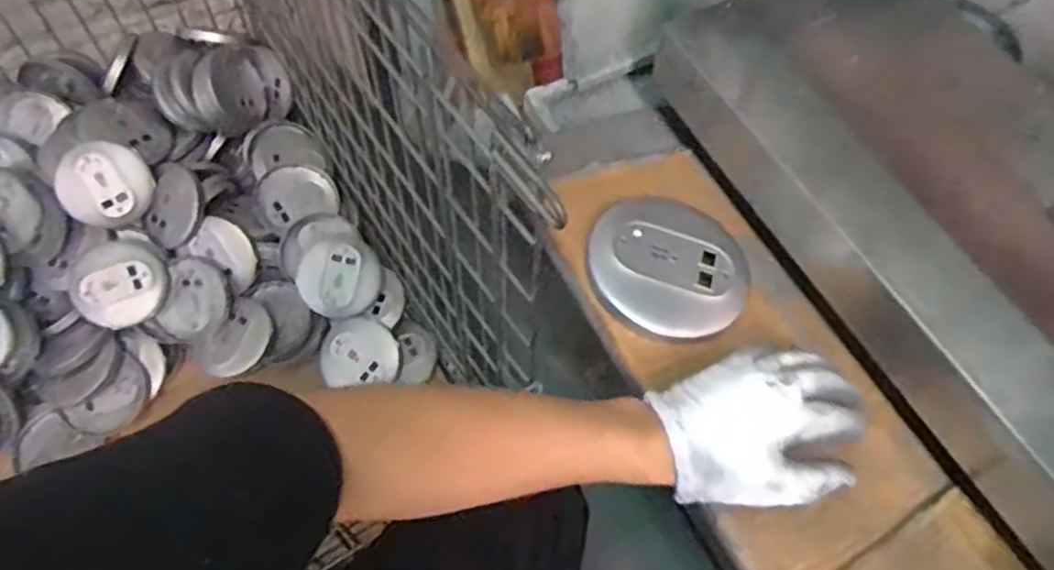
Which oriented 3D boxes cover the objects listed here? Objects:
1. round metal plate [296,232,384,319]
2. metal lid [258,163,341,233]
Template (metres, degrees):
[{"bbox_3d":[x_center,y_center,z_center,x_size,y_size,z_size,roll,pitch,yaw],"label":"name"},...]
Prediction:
[{"bbox_3d":[-0.300,-0.012,1.170,0.126,0.024,0.128,-1,96,-12],"label":"round metal plate"},{"bbox_3d":[-0.386,-0.152,1.227,0.123,0.033,0.117,2,74,-8],"label":"metal lid"}]

